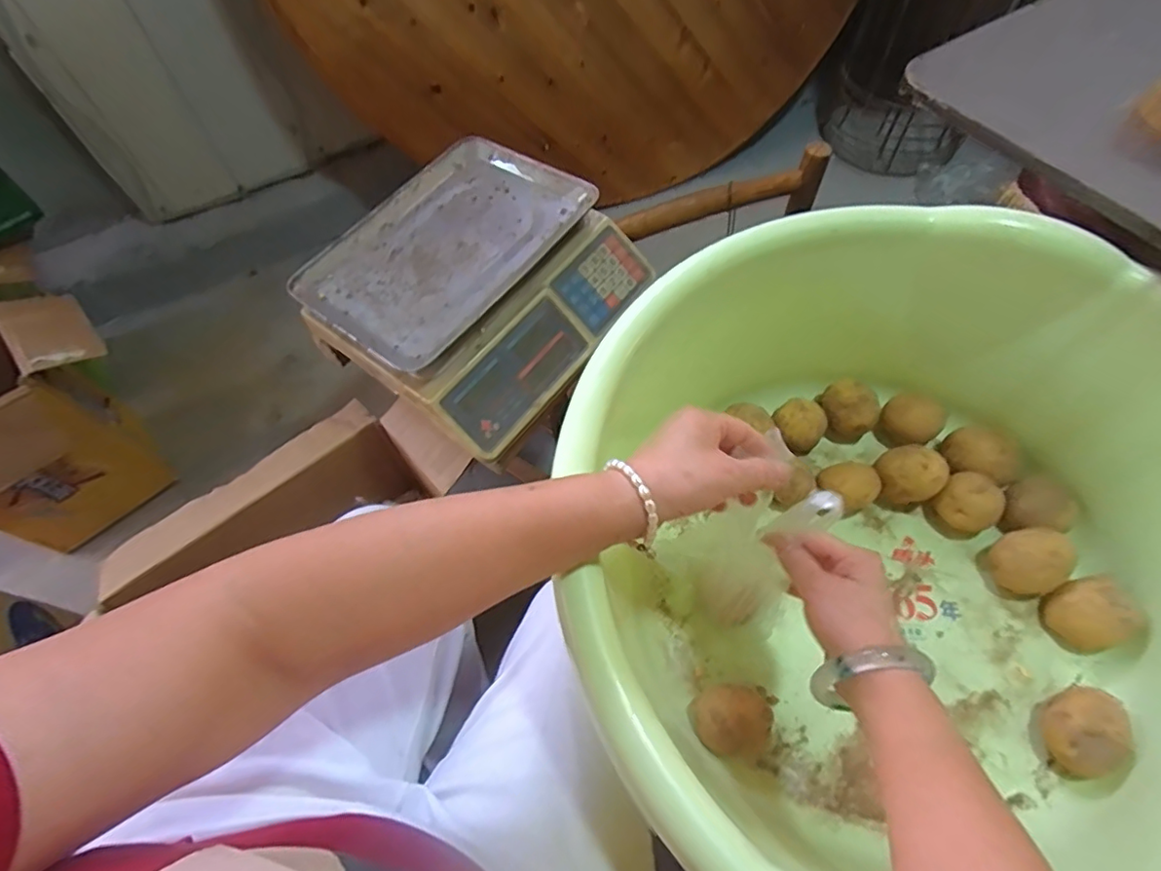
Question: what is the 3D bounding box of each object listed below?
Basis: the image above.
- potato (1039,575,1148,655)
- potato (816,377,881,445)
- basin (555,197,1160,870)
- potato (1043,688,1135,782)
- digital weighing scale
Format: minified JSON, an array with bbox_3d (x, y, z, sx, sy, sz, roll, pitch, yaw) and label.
[{"bbox_3d":[0.460,0.163,0.515,0.054,0.049,0.058,-2,60,3],"label":"potato"},{"bbox_3d":[0.297,-0.030,0.635,0.058,0.054,0.057,-2,60,3],"label":"potato"},{"bbox_3d":[0.275,0.091,0.466,0.539,0.232,0.515,-2,60,3],"label":"basin"},{"bbox_3d":[0.421,0.247,0.477,0.049,0.040,0.071,25,65,17],"label":"potato"},{"bbox_3d":[-0.127,-0.184,0.702,0.323,0.116,0.325,33,67,21],"label":"digital weighing scale"}]

